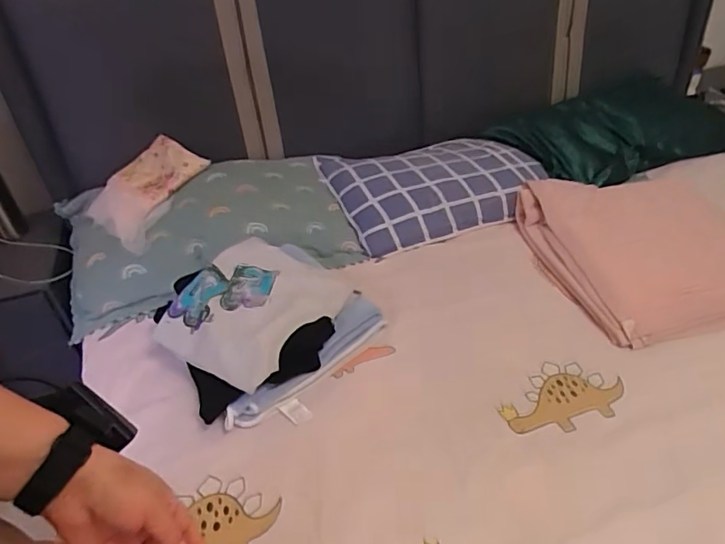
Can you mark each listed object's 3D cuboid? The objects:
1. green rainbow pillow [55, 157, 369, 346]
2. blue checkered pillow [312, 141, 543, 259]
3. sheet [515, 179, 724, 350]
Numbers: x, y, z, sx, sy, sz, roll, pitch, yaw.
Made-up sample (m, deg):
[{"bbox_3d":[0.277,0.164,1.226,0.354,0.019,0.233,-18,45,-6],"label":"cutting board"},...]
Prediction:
[{"bbox_3d":[-0.379,-0.113,1.249,0.670,0.134,0.410,-13,40,-13],"label":"green rainbow pillow"},{"bbox_3d":[0.187,-0.236,1.414,0.552,0.110,0.389,-12,40,-12],"label":"blue checkered pillow"},{"bbox_3d":[0.662,-0.066,1.185,0.503,0.087,0.488,-11,39,-11],"label":"sheet"}]

